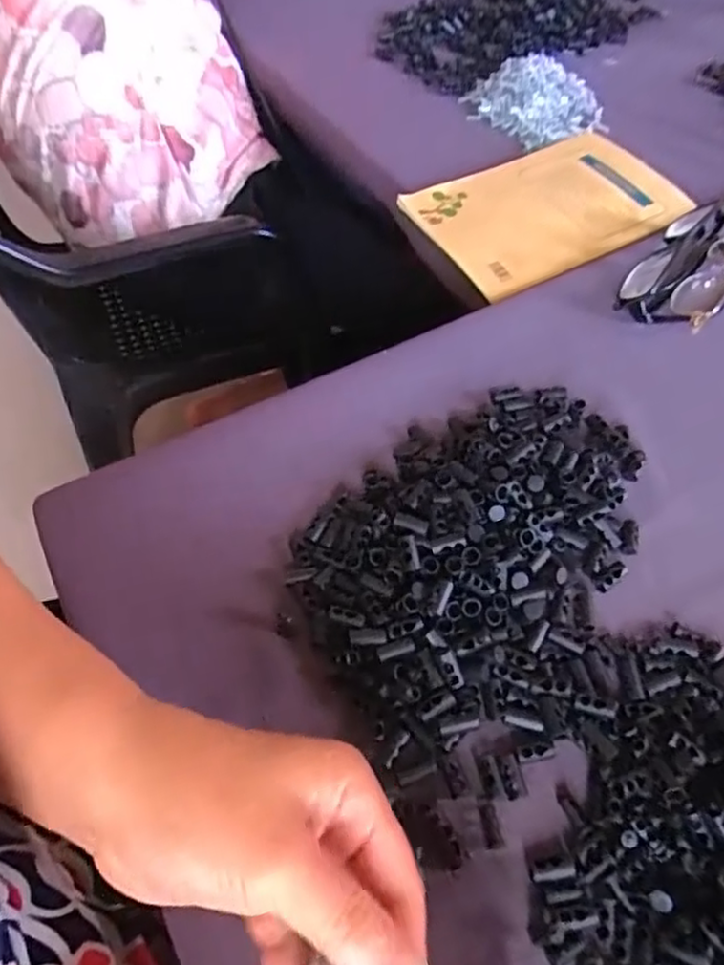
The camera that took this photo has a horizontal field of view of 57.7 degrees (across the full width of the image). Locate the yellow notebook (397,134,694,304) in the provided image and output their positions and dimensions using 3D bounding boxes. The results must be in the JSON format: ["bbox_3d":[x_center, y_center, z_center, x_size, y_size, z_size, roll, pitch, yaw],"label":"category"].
[{"bbox_3d":[0.158,-0.229,0.542,0.212,0.008,0.146,-23,59,-17],"label":"yellow notebook"}]

